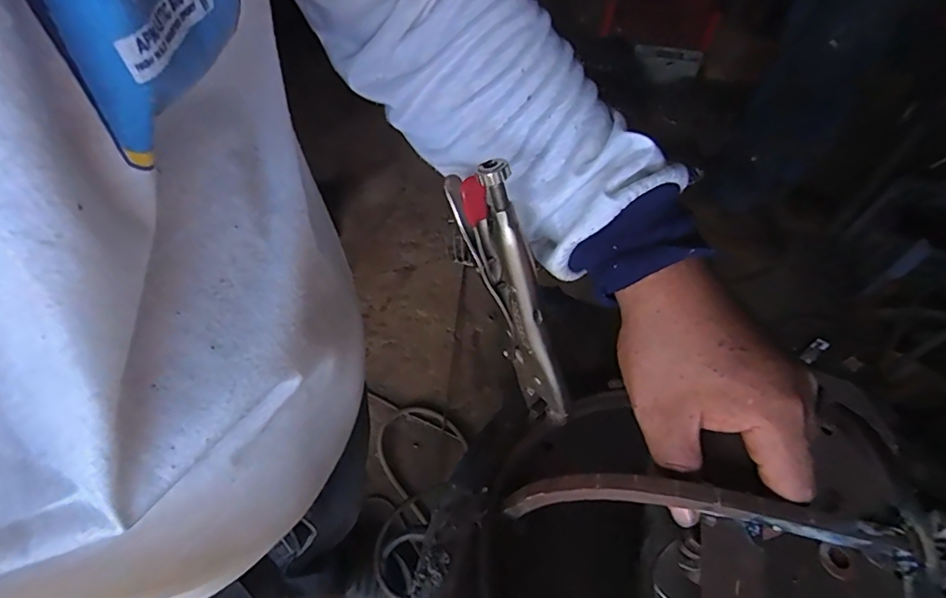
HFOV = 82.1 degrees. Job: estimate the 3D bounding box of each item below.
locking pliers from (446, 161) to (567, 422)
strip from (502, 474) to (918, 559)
[{"bbox_3d":[0.025,0.009,0.309,0.045,0.167,0.015,13,44,43],"label":"locking pliers"},{"bbox_3d":[0.101,0.101,0.263,0.179,0.038,0.011,0,48,22],"label":"strip"}]

